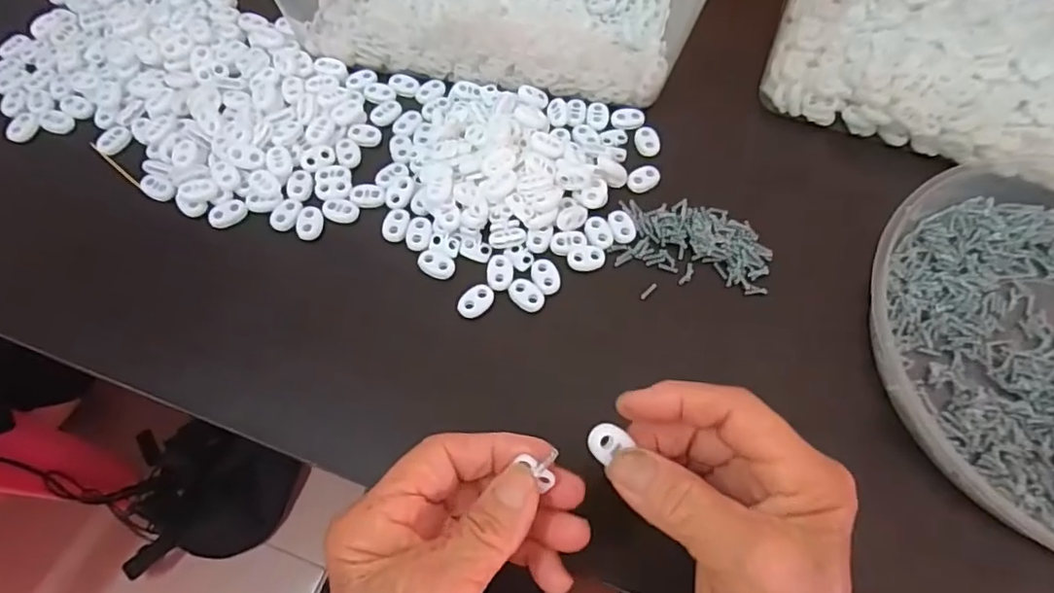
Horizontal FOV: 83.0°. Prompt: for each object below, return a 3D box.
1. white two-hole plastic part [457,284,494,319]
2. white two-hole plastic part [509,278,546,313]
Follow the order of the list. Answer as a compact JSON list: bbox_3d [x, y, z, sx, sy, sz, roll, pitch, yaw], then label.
[{"bbox_3d":[-0.029,0.002,0.342,0.015,0.004,0.023,36,69,15],"label":"white two-hole plastic part"},{"bbox_3d":[0.000,-0.001,0.346,0.016,0.004,0.022,-40,71,-18],"label":"white two-hole plastic part"}]

